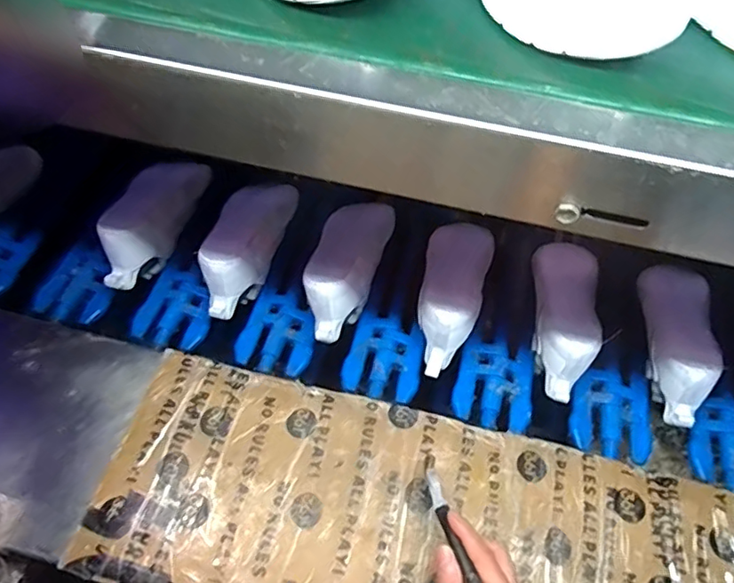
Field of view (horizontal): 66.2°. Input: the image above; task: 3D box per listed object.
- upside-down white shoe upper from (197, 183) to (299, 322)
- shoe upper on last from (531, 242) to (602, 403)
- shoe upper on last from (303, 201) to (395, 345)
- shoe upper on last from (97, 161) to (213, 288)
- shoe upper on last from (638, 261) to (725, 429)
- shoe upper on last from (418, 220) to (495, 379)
[{"bbox_3d":[-0.161,-0.072,0.745,0.075,0.087,0.226,15,60,6],"label":"upside-down white shoe upper"},{"bbox_3d":[0.244,0.025,0.702,0.079,0.090,0.234,16,60,7],"label":"shoe upper on last"},{"bbox_3d":[-0.023,-0.037,0.723,0.077,0.096,0.223,18,60,8],"label":"shoe upper on last"},{"bbox_3d":[-0.300,-0.101,0.763,0.073,0.077,0.203,24,61,11],"label":"shoe upper on last"},{"bbox_3d":[0.374,0.050,0.684,0.072,0.094,0.218,17,60,8],"label":"shoe upper on last"},{"bbox_3d":[0.109,-0.005,0.724,0.080,0.081,0.235,17,47,7],"label":"shoe upper on last"}]

